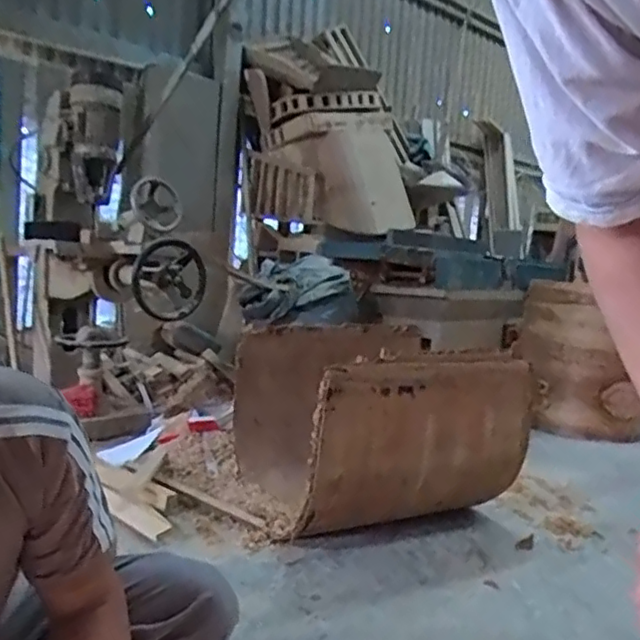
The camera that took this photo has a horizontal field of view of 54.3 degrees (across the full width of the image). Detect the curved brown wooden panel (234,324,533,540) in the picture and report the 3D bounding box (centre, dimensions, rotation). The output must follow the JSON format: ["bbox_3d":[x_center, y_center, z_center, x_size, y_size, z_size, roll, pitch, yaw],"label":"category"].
[{"bbox_3d":[0.140,0.293,1.807,0.682,0.480,0.639,1,8,-27],"label":"curved brown wooden panel"}]

